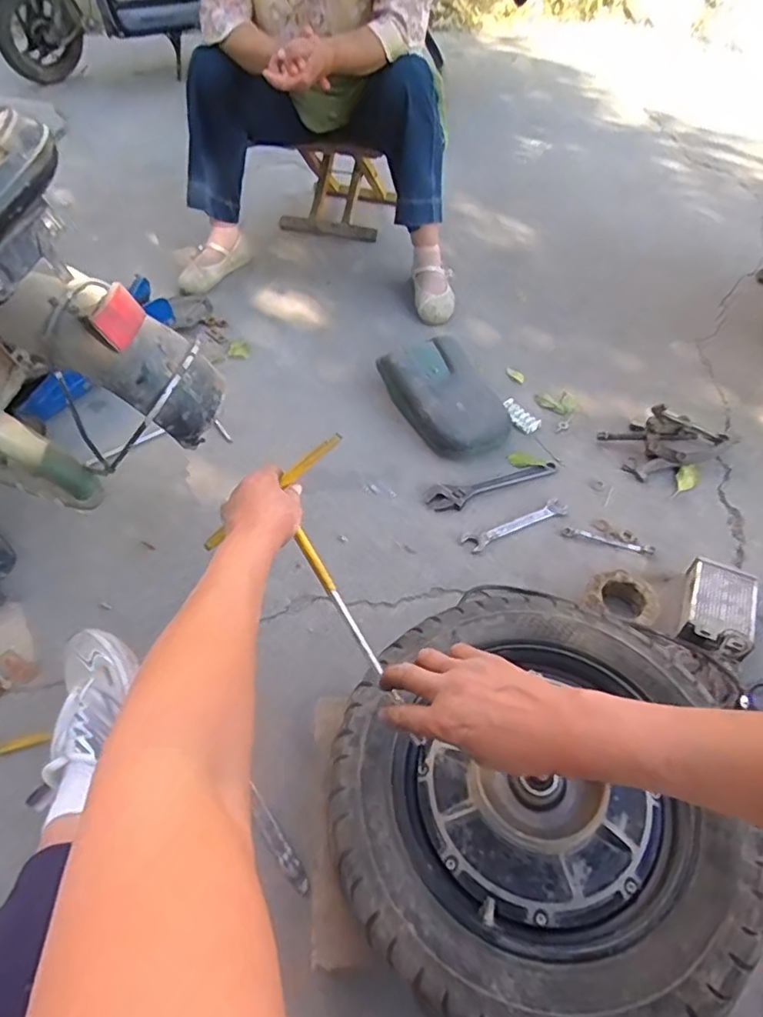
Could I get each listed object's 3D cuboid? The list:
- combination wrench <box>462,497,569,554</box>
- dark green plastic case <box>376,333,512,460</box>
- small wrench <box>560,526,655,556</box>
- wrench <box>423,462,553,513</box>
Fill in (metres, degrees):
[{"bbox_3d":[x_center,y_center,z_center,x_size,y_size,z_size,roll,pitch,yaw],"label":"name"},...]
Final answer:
[{"bbox_3d":[0.220,0.025,0.952,0.187,0.013,0.035,-20,51,-16],"label":"combination wrench"},{"bbox_3d":[0.132,-0.213,1.107,0.174,0.085,0.265,-24,54,-20],"label":"dark green plastic case"},{"bbox_3d":[0.360,0.049,0.926,0.144,0.010,0.023,12,50,12],"label":"small wrench"},{"bbox_3d":[0.194,-0.036,1.002,0.240,0.012,0.053,-13,49,-10],"label":"wrench"}]

